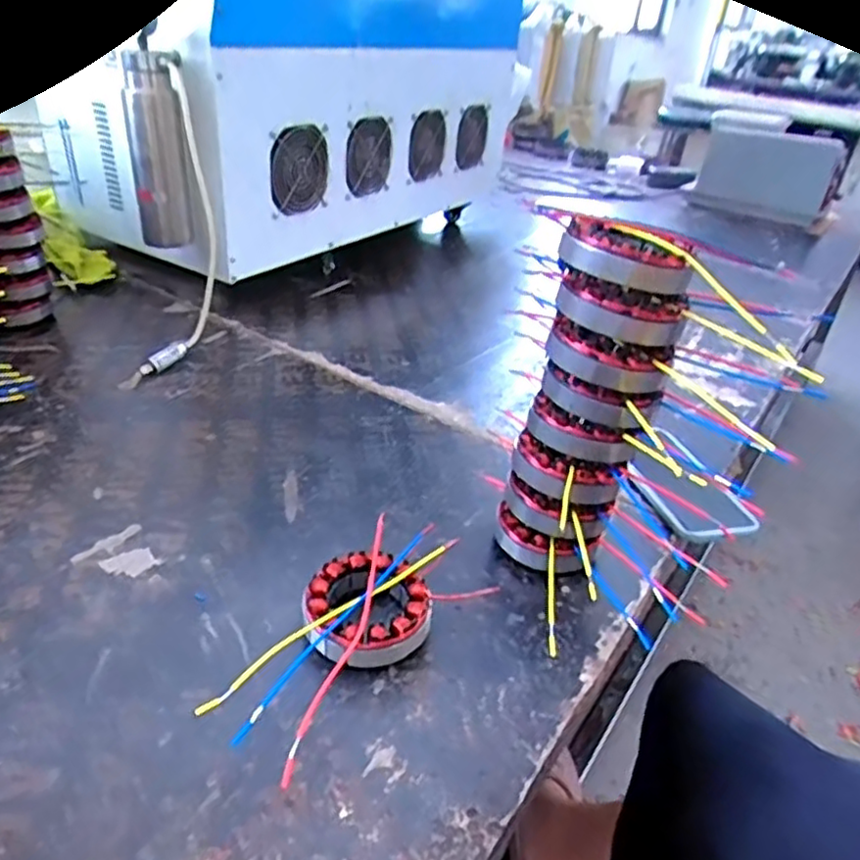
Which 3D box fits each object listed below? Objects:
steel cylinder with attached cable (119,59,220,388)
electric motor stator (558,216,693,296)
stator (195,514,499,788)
[{"bbox_3d":[-0.291,-0.225,0.804,0.056,0.356,0.129,5,1,-2],"label":"steel cylinder with attached cable"},{"bbox_3d":[0.130,-0.120,0.444,0.082,0.034,0.069,15,32,14],"label":"electric motor stator"},{"bbox_3d":[-0.053,0.133,0.451,0.096,0.039,0.182,28,37,31],"label":"stator"}]

